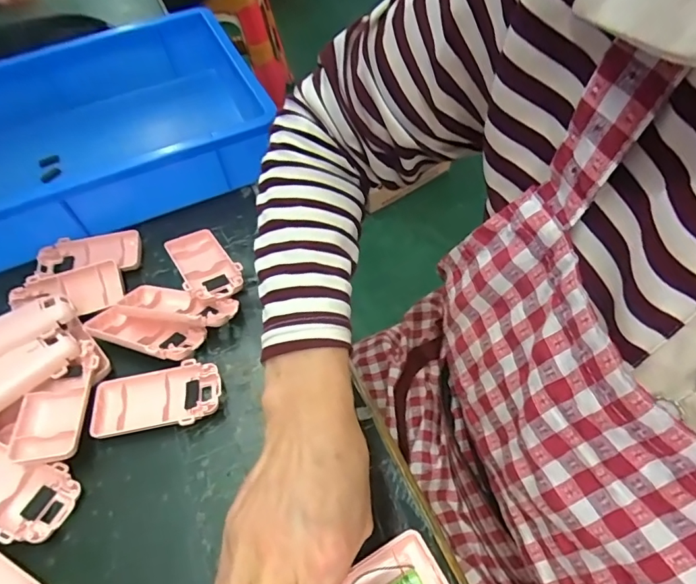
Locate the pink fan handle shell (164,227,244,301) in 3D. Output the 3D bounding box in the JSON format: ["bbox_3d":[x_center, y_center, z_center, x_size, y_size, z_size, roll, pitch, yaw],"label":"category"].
[{"bbox_3d":[-0.135,-0.024,0.442,0.050,0.023,0.096,-32,58,-19],"label":"pink fan handle shell"}]

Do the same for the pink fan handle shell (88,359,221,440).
[{"bbox_3d":[-0.148,0.084,0.366,0.095,0.016,0.049,-10,53,-3],"label":"pink fan handle shell"}]

